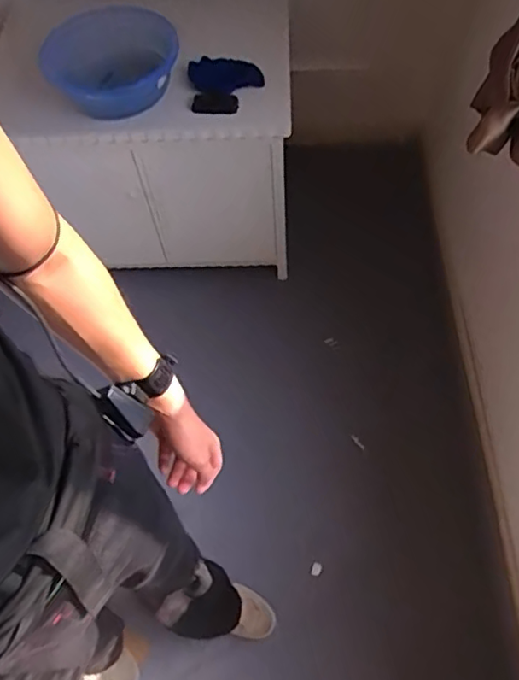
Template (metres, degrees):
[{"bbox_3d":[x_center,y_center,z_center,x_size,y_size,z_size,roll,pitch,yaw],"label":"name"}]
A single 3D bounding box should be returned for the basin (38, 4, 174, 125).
[{"bbox_3d":[-0.357,-0.688,1.447,0.301,0.125,0.301,-1,60,2],"label":"basin"}]

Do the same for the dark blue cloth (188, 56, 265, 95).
[{"bbox_3d":[-0.084,-0.660,1.453,0.185,0.034,0.111,4,59,7],"label":"dark blue cloth"}]

